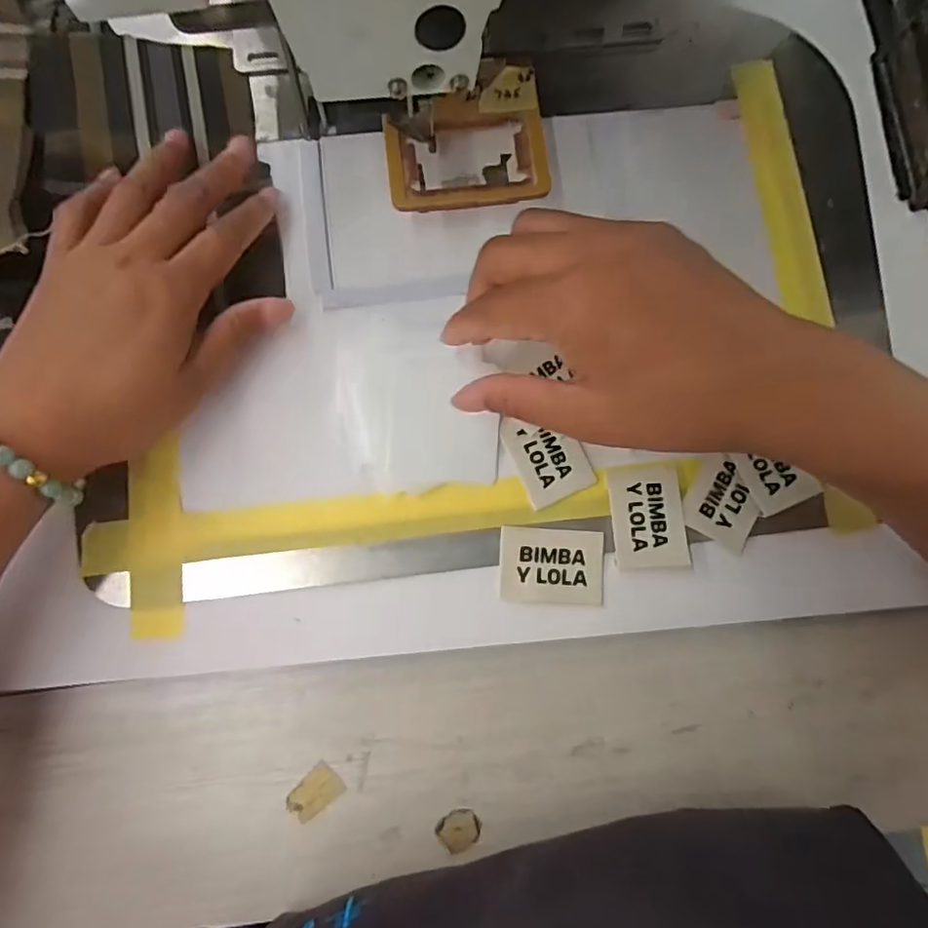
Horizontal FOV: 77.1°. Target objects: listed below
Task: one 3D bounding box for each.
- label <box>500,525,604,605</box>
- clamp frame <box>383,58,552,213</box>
[{"bbox_3d":[0.042,0.048,0.276,0.048,0.004,0.034,3,79,0],"label":"label"},{"bbox_3d":[0.001,-0.167,0.297,0.080,0.008,0.075,-7,82,-1],"label":"clamp frame"}]

